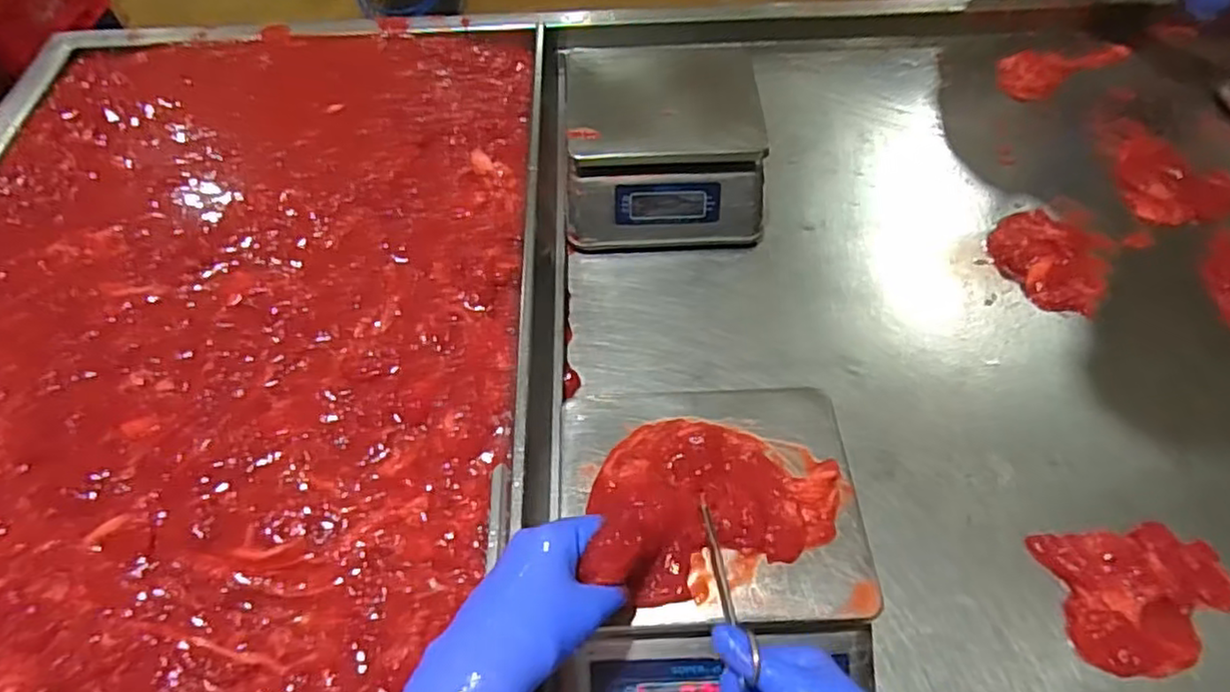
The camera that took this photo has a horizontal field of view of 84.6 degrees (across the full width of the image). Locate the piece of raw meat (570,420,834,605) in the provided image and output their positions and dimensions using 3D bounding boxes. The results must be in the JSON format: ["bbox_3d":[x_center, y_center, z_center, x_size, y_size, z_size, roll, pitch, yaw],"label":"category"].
[{"bbox_3d":[0.074,0.101,0.475,0.179,0.069,0.139,0,56,0],"label":"piece of raw meat"}]

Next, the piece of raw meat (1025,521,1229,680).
[{"bbox_3d":[0.456,0.211,0.575,0.154,0.021,0.117,-5,56,-4],"label":"piece of raw meat"}]

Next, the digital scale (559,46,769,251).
[{"bbox_3d":[0.059,-0.246,0.830,0.237,0.123,0.218,-3,56,-2],"label":"digital scale"}]

